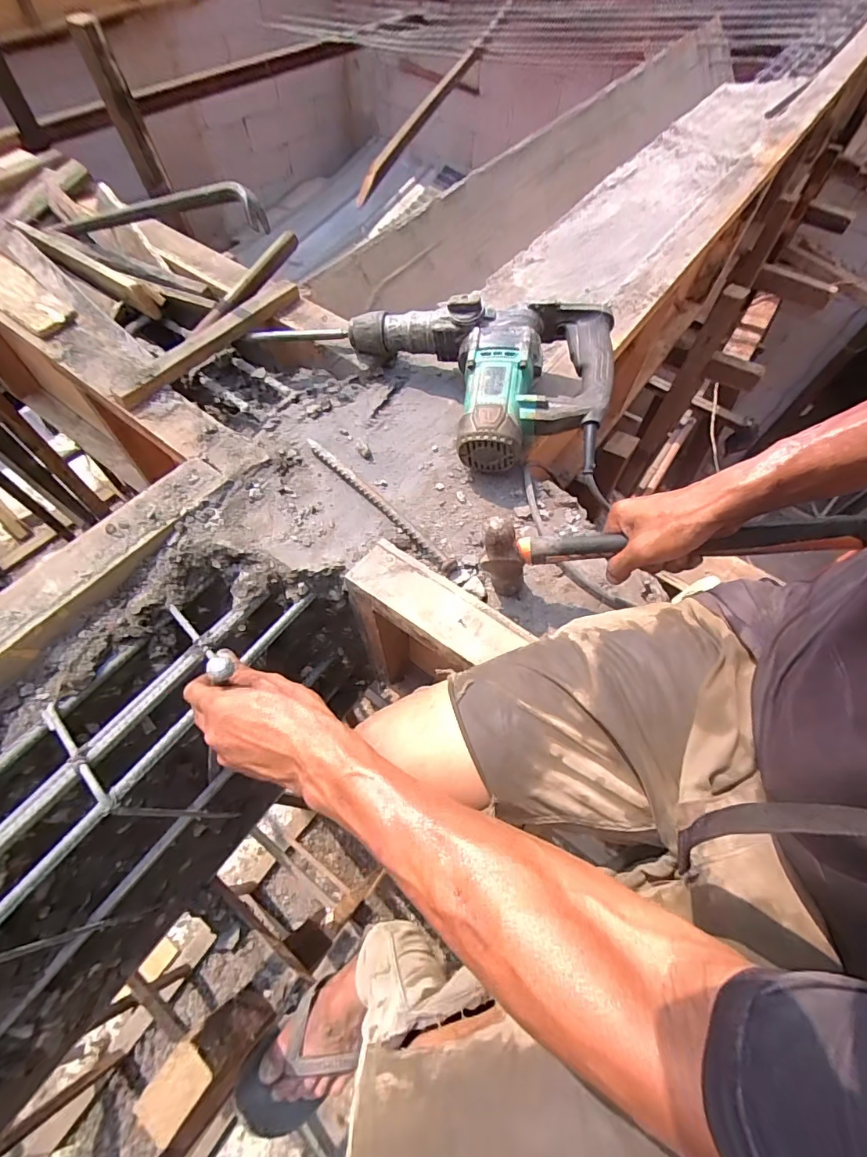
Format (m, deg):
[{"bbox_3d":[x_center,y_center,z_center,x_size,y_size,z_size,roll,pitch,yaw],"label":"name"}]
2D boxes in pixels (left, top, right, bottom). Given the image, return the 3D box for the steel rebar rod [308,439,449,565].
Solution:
[{"bbox_3d":[-0.073,-0.103,0.608,0.254,0.014,0.019,41,67,18],"label":"steel rebar rod"}]

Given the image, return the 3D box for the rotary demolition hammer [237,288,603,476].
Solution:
[{"bbox_3d":[-0.024,-0.276,0.638,0.498,0.097,0.225,8,61,2],"label":"rotary demolition hammer"}]

